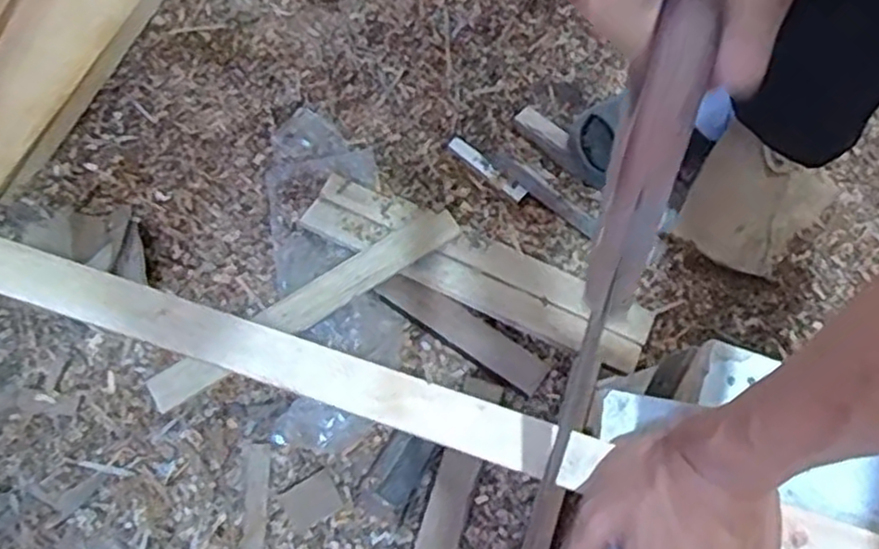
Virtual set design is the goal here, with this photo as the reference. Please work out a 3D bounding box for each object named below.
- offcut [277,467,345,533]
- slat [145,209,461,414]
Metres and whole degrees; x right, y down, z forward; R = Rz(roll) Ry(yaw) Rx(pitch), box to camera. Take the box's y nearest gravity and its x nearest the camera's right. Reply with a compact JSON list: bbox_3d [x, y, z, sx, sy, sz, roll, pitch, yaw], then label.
[{"bbox_3d":[-0.125,0.220,0.714,0.053,0.004,0.042,-31,77,-10],"label":"offcut"},{"bbox_3d":[-0.135,0.032,0.746,0.345,0.010,0.041,-33,81,-7],"label":"slat"}]

